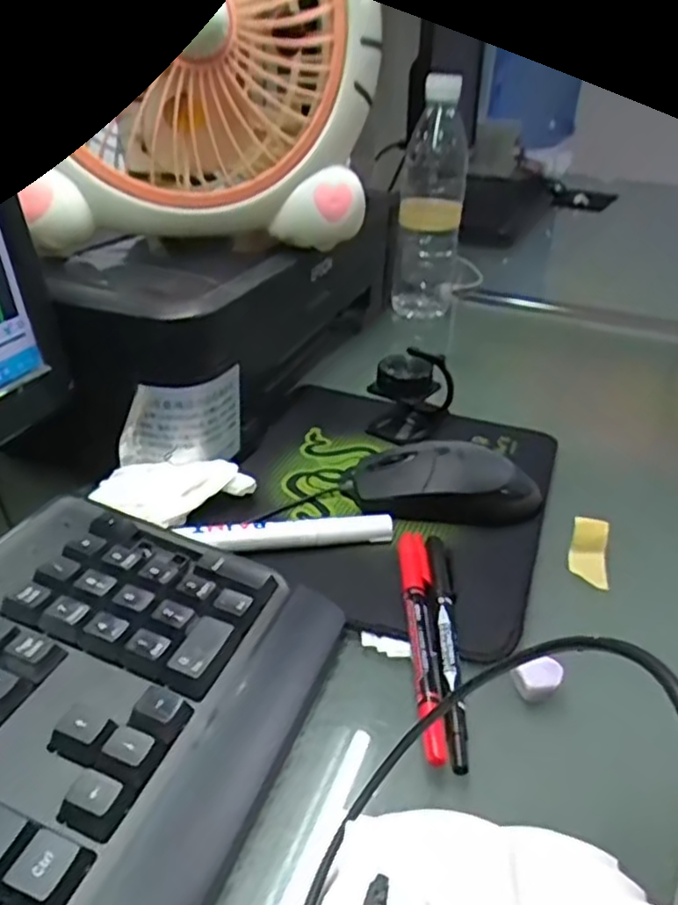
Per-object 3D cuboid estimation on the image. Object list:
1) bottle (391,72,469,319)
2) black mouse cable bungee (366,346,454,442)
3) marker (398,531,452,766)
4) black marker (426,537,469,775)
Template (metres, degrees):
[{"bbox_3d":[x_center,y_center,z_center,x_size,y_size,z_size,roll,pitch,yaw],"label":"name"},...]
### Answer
[{"bbox_3d":[0.093,-0.245,0.709,0.065,0.222,0.077,6,30,5],"label":"bottle"},{"bbox_3d":[0.054,-0.043,0.514,0.054,0.057,0.063,11,30,14],"label":"black mouse cable bungee"},{"bbox_3d":[0.040,0.083,0.332,0.015,0.013,0.138,2,29,-2],"label":"marker"},{"bbox_3d":[0.051,0.085,0.332,0.011,0.008,0.139,4,29,1],"label":"black marker"}]

